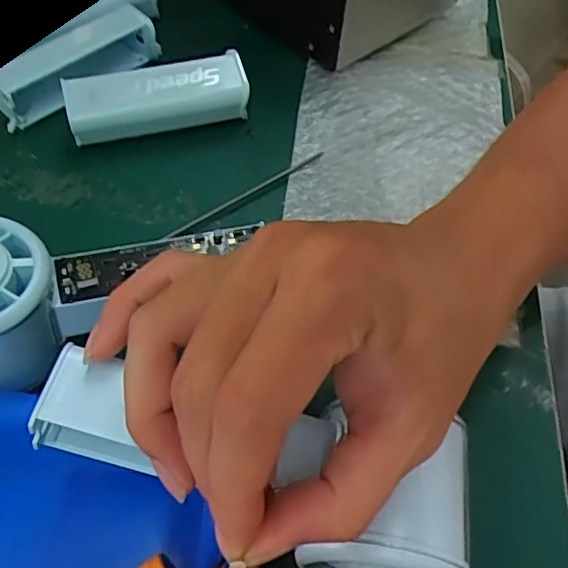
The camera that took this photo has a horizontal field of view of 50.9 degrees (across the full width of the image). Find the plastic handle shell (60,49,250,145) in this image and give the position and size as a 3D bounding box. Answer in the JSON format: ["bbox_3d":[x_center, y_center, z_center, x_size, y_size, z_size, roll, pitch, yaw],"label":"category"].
[{"bbox_3d":[-0.073,-0.109,0.344,0.099,0.031,0.027,-14,58,-11],"label":"plastic handle shell"}]

